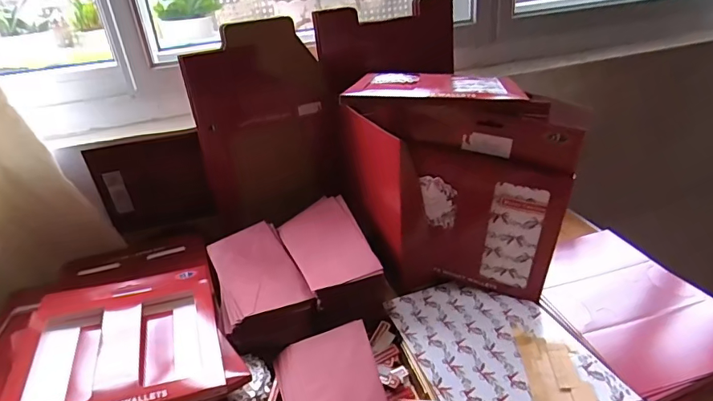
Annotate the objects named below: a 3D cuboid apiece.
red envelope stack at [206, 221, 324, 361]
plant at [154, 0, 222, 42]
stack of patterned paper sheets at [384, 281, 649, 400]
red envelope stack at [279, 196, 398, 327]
[{"bbox_3d":[-0.133,0.116,0.637,0.109,0.064,0.202,-18,31,-20],"label":"red envelope stack"},{"bbox_3d":[-0.394,-0.449,1.109,0.147,0.121,0.103,-19,31,-22],"label":"plant"},{"bbox_3d":[0.164,0.183,0.542,0.187,0.029,0.263,-13,29,-12],"label":"stack of patterned paper sheets"},{"bbox_3d":[-0.035,0.078,0.653,0.101,0.066,0.217,-16,30,-17],"label":"red envelope stack"}]

